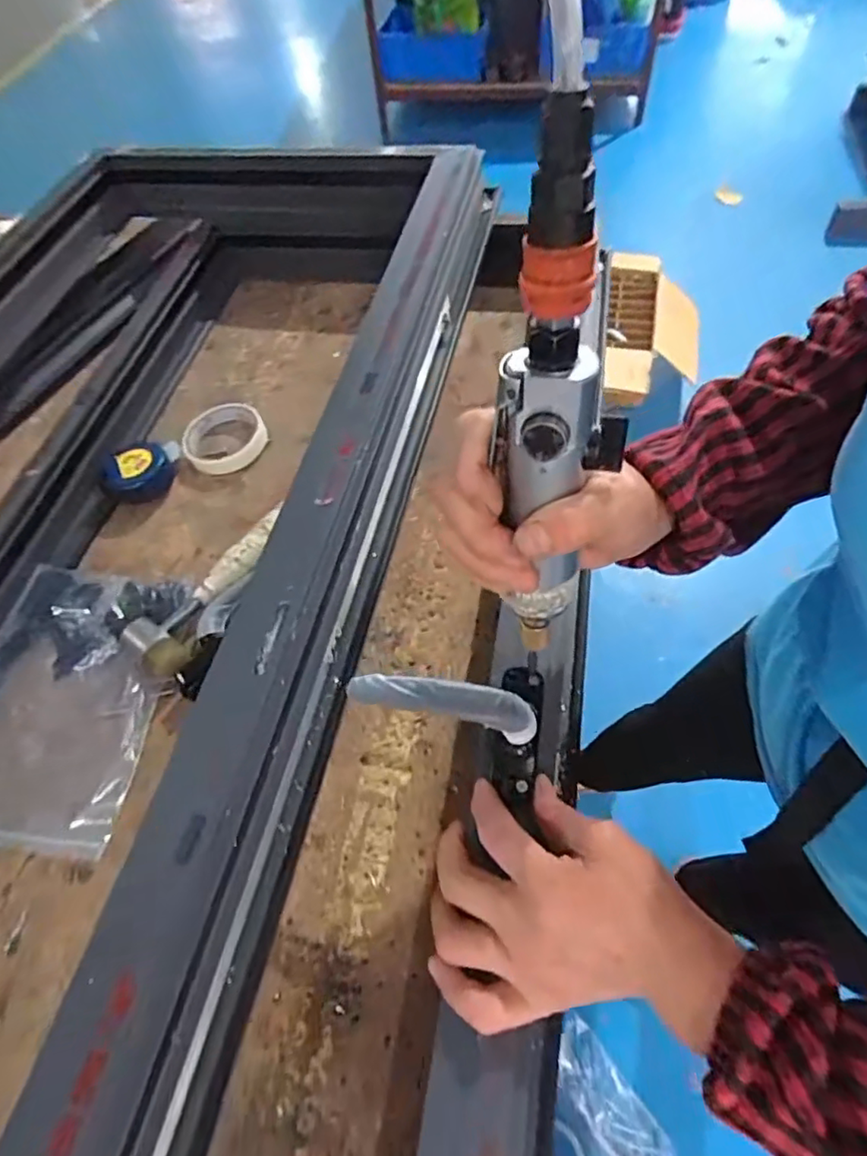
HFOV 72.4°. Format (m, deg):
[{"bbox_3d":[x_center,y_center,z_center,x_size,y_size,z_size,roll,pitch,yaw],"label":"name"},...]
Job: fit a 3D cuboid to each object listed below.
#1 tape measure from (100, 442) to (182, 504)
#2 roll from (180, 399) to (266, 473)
[{"bbox_3d":[-0.299,-0.109,0.617,0.080,0.035,0.058,-33,61,-14],"label":"tape measure"},{"bbox_3d":[-0.228,-0.153,0.648,0.087,0.018,0.084,-3,58,4],"label":"roll"}]

